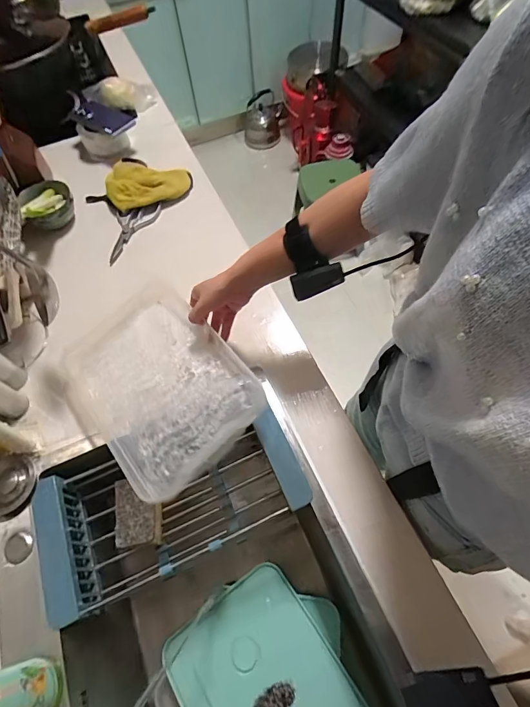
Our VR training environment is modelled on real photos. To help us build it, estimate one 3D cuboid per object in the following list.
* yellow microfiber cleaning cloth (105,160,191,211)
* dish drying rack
[{"bbox_3d":[-0.267,-0.390,0.860,0.176,0.053,0.122,-29,63,-13],"label":"yellow microfiber cleaning cloth"},{"bbox_3d":[-0.138,0.218,0.576,0.372,0.107,0.184,-23,61,-9],"label":"dish drying rack"}]

